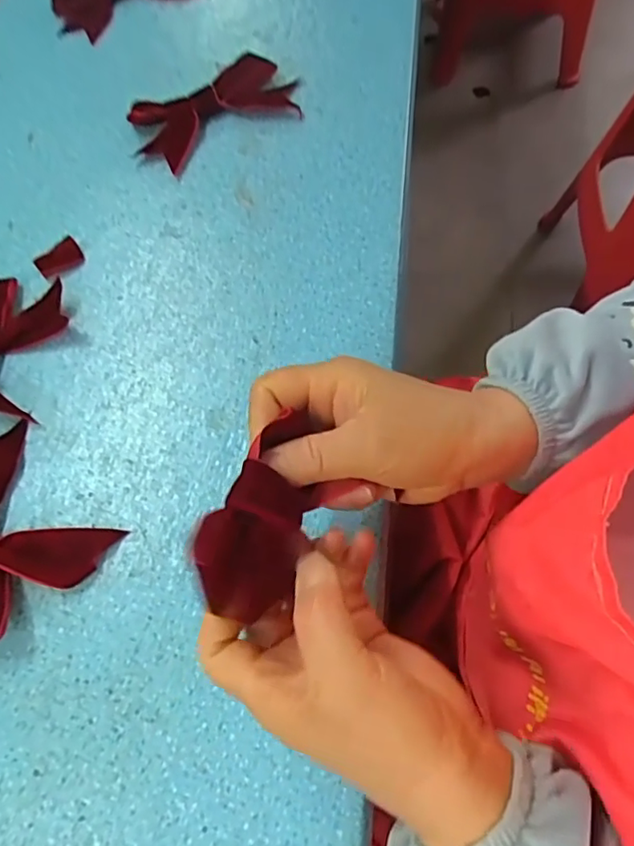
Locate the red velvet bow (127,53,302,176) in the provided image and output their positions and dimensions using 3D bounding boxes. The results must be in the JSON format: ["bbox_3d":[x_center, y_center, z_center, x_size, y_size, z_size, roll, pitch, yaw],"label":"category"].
[{"bbox_3d":[-0.087,-0.267,0.476,0.133,0.014,0.090,-31,70,-9],"label":"red velvet bow"}]

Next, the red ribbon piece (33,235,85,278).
[{"bbox_3d":[-0.194,-0.124,0.430,0.033,0.004,0.028,-36,71,-11],"label":"red ribbon piece"}]

